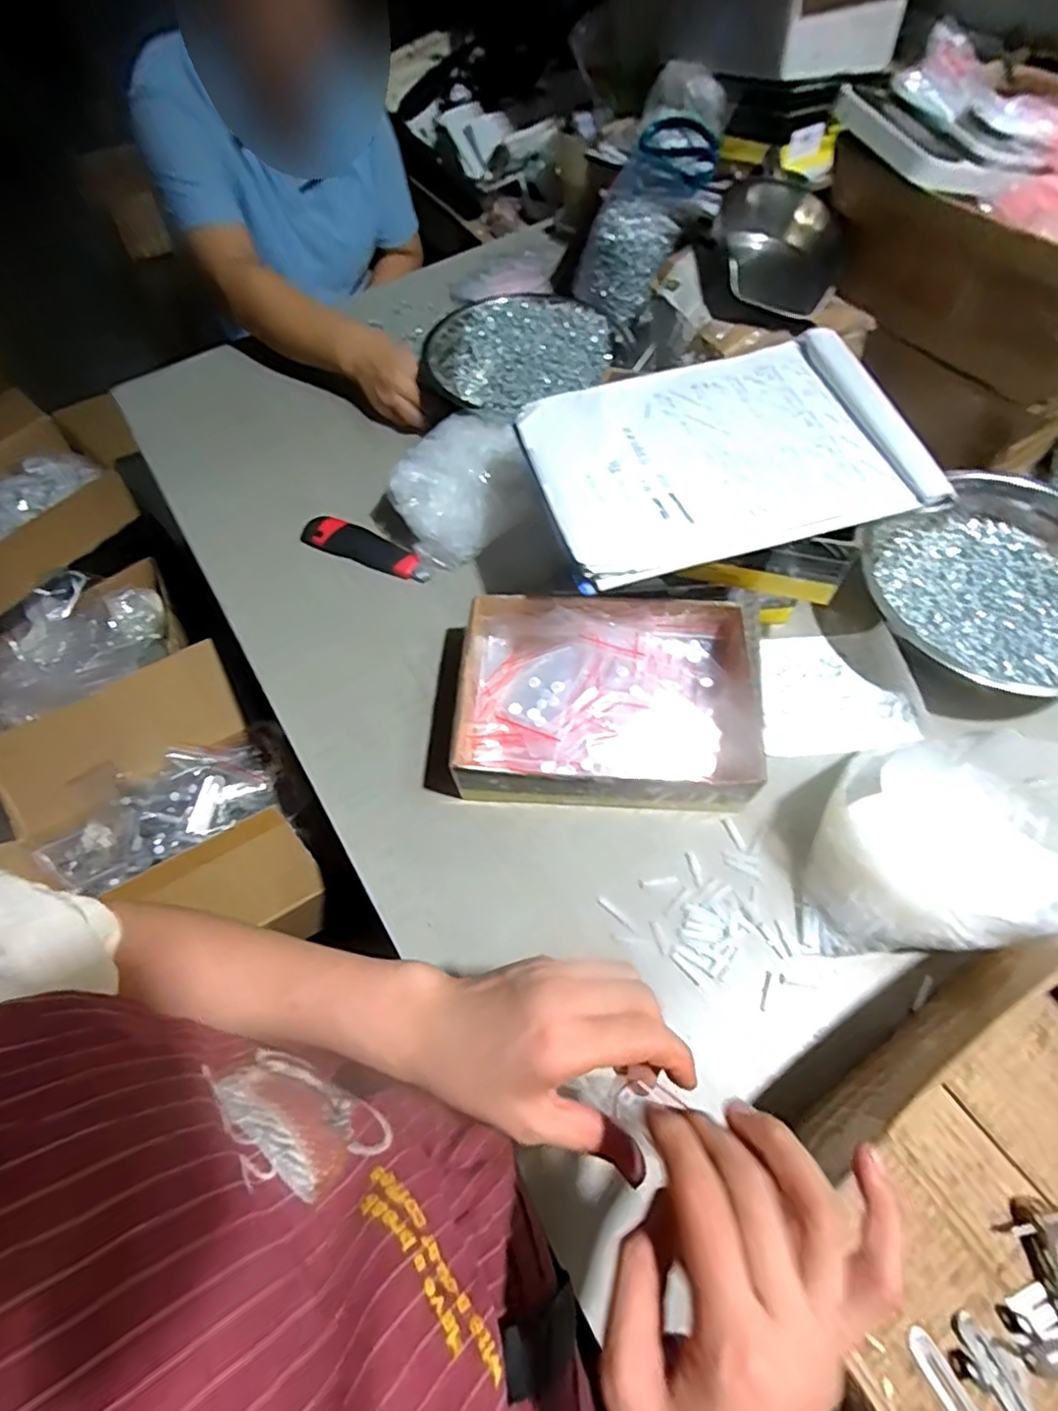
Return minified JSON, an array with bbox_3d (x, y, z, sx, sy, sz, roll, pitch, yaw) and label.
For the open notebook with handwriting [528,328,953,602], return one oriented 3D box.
[{"bbox_3d":[0.160,-0.217,0.531,0.302,0.012,0.216,-16,63,-4],"label":"open notebook with handwriting"}]

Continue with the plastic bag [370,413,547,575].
[{"bbox_3d":[-0.082,-0.233,0.681,0.151,0.084,0.137,-36,66,-15],"label":"plastic bag"}]

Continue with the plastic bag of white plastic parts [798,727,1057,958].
[{"bbox_3d":[0.310,0.102,0.484,0.201,0.090,0.159,-9,62,-2],"label":"plastic bag of white plastic parts"}]

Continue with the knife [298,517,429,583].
[{"bbox_3d":[-0.177,-0.175,0.685,0.147,0.030,0.036,19,65,12],"label":"knife"}]

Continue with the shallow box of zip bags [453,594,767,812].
[{"bbox_3d":[0.067,-0.003,0.563,0.244,0.075,0.179,1,63,4],"label":"shallow box of zip bags"}]

